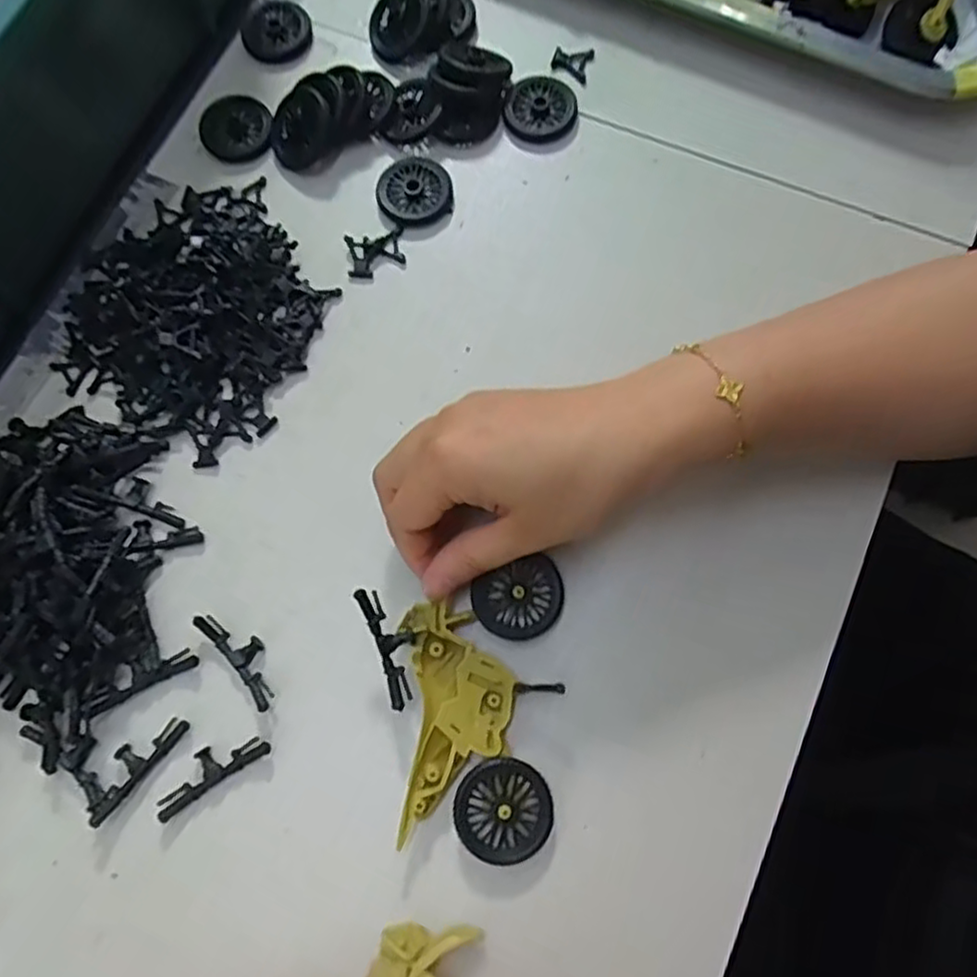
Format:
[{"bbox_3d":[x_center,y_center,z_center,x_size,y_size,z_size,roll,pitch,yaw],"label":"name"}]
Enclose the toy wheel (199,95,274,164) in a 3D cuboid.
[{"bbox_3d":[-0.133,-0.189,0.375,0.037,0.006,0.038,-1,73,2],"label":"toy wheel"}]

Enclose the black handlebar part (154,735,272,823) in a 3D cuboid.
[{"bbox_3d":[-0.112,0.113,0.286,0.047,0.004,0.016,-33,75,-7],"label":"black handlebar part"}]

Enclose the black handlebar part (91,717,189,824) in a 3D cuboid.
[{"bbox_3d":[-0.145,0.111,0.287,0.016,0.005,0.047,37,78,12],"label":"black handlebar part"}]

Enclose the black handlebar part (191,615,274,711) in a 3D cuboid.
[{"bbox_3d":[-0.103,0.069,0.298,0.016,0.007,0.047,-39,76,-9],"label":"black handlebar part"}]

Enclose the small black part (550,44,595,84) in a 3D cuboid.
[{"bbox_3d":[0.044,-0.228,0.380,0.021,0.004,0.021,18,75,7],"label":"small black part"}]

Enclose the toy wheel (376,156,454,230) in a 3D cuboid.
[{"bbox_3d":[-0.037,-0.148,0.355,0.036,0.005,0.038,-3,73,1],"label":"toy wheel"}]

